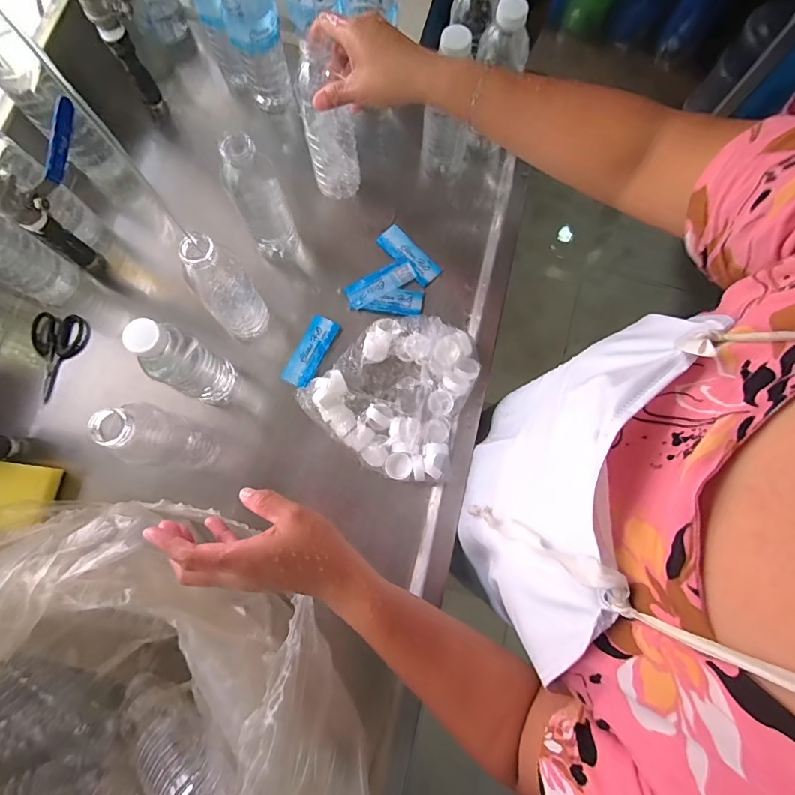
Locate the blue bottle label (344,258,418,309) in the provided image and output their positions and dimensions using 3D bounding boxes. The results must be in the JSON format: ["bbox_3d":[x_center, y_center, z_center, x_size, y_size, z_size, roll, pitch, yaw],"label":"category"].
[{"bbox_3d":[-0.021,-0.151,0.559,0.096,0.005,0.032,-28,80,-6],"label":"blue bottle label"}]

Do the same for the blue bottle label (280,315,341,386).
[{"bbox_3d":[-0.111,-0.060,0.540,0.039,0.008,0.094,26,79,4],"label":"blue bottle label"}]

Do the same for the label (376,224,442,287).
[{"bbox_3d":[0.016,-0.191,0.567,0.034,0.009,0.093,-43,82,-9],"label":"label"}]

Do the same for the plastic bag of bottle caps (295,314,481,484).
[{"bbox_3d":[-0.012,-0.013,0.513,0.197,0.044,0.201,17,79,3],"label":"plastic bag of bottle caps"}]

